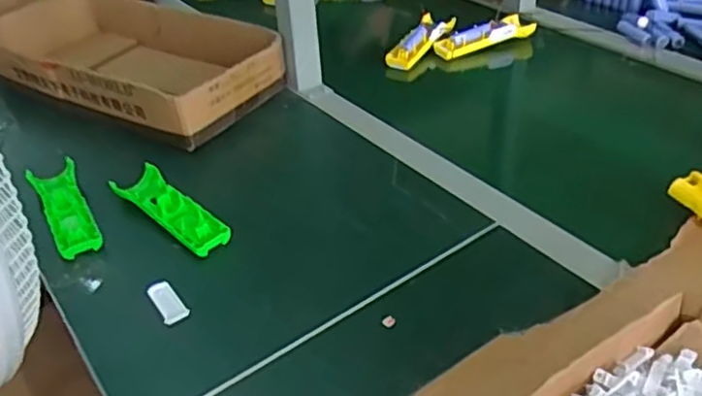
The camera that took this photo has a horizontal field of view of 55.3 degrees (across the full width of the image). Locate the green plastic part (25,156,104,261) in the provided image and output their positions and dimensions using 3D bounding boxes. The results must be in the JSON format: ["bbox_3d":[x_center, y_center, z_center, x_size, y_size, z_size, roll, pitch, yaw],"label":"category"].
[{"bbox_3d":[-0.311,0.011,0.735,0.049,0.027,0.162,-23,40,-23],"label":"green plastic part"}]

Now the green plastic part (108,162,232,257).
[{"bbox_3d":[-0.196,0.008,0.723,0.048,0.026,0.163,-32,45,-32],"label":"green plastic part"}]

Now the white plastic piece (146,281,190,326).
[{"bbox_3d":[-0.170,0.096,0.622,0.022,0.012,0.052,-24,40,-24],"label":"white plastic piece"}]

